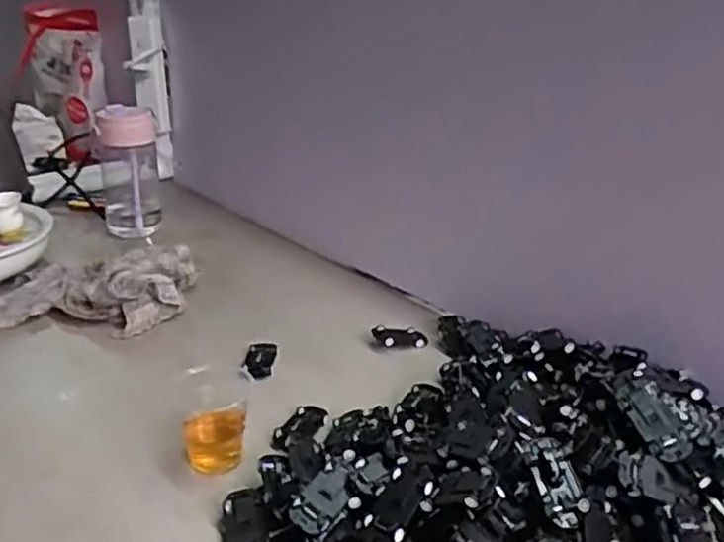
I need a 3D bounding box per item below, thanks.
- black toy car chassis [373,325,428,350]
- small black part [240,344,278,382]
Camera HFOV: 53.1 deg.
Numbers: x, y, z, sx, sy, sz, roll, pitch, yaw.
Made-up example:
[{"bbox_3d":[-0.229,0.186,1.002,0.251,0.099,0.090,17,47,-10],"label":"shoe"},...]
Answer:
[{"bbox_3d":[0.042,0.074,0.816,0.062,0.013,0.028,9,22,-19],"label":"black toy car chassis"},{"bbox_3d":[-0.108,0.095,0.764,0.031,0.011,0.060,3,26,6],"label":"small black part"}]

